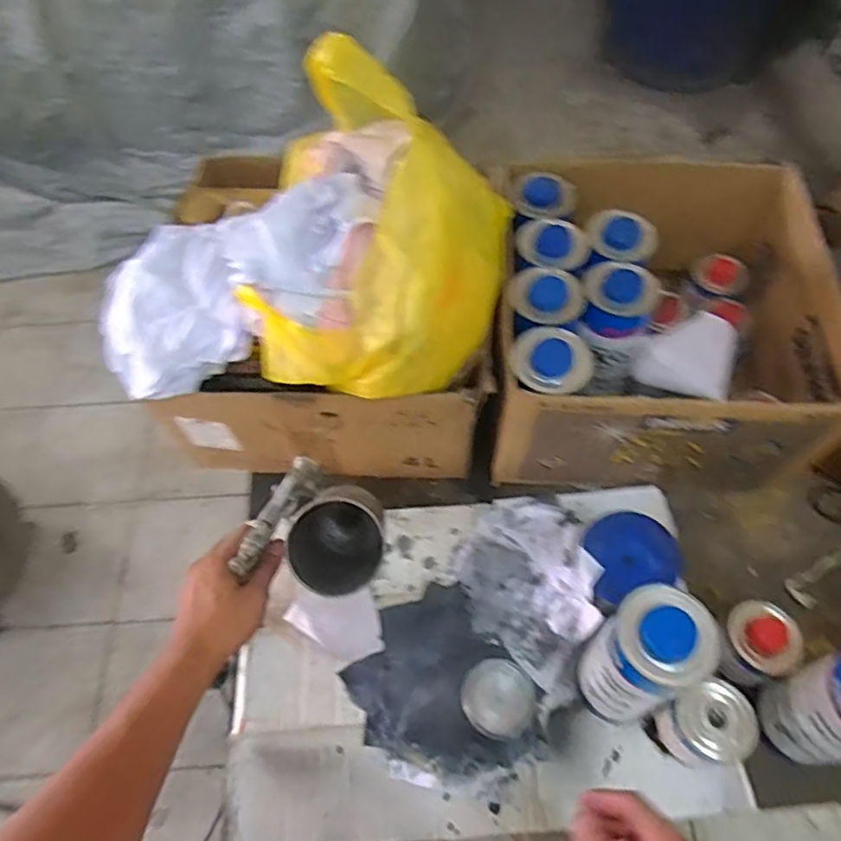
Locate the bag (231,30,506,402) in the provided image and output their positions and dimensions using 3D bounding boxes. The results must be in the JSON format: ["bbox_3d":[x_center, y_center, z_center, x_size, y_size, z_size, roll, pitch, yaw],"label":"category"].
[{"bbox_3d":[-0.035,-0.172,0.595,0.225,0.253,0.300,7,61,6],"label":"bag"}]

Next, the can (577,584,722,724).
[{"bbox_3d":[0.201,0.221,0.576,0.088,0.170,0.082,-36,66,-17],"label":"can"}]

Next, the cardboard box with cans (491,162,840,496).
[{"bbox_3d":[0.283,-0.142,0.785,0.381,0.193,0.406,2,61,3],"label":"cardboard box with cans"}]

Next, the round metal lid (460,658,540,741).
[{"bbox_3d":[0.081,0.285,0.634,0.075,0.031,0.068,34,67,19],"label":"round metal lid"}]

